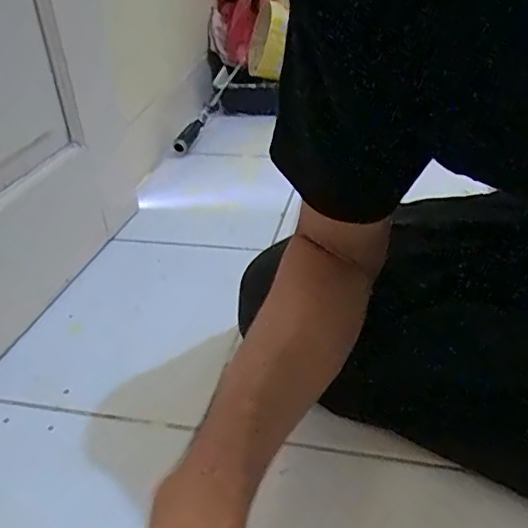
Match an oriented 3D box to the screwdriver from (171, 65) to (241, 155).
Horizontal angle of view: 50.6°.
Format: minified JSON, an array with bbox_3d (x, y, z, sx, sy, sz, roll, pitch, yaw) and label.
[{"bbox_3d":[-0.106,-0.300,1.072,0.029,0.021,0.264,12,53,21],"label":"screwdriver"}]

